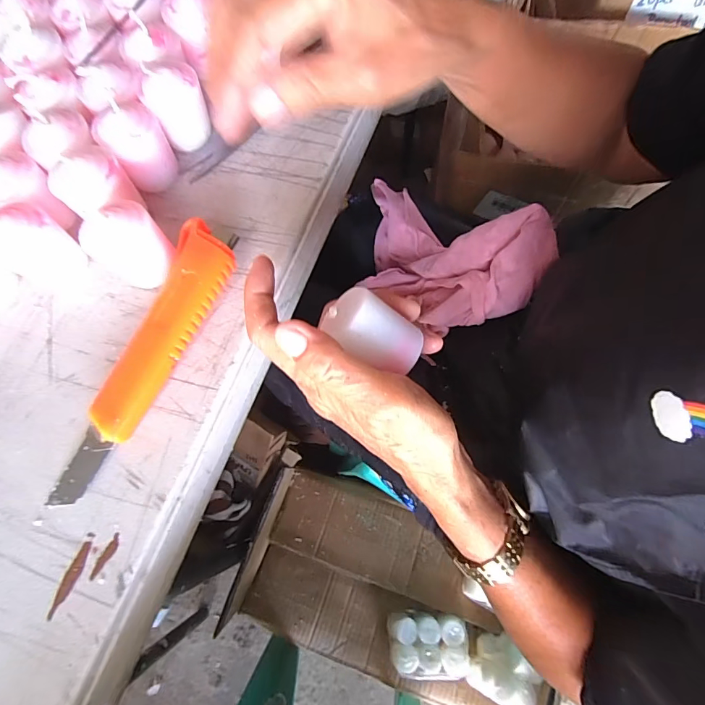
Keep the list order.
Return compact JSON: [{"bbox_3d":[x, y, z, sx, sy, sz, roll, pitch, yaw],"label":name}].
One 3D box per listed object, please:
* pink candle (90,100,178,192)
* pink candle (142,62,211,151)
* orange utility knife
[{"bbox_3d":[-0.136,-0.130,0.261,0.036,0.045,0.032,-32,74,-9],"label":"pink candle"},{"bbox_3d":[-0.113,-0.161,0.268,0.034,0.043,0.029,-27,73,-7],"label":"pink candle"},{"bbox_3d":[-0.112,0.004,0.230,0.034,0.025,0.166,20,74,8],"label":"orange utility knife"}]

